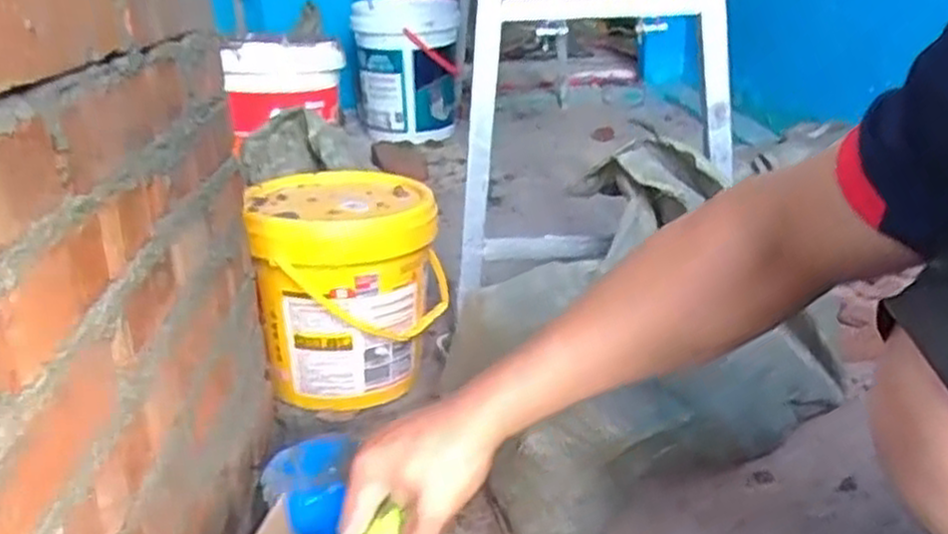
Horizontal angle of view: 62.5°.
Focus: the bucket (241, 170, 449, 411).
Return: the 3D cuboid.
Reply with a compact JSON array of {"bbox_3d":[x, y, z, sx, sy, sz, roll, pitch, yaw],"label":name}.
[{"bbox_3d":[-0.156,0.024,1.001,0.231,0.243,0.222,-1,24,0],"label":"bucket"}]

